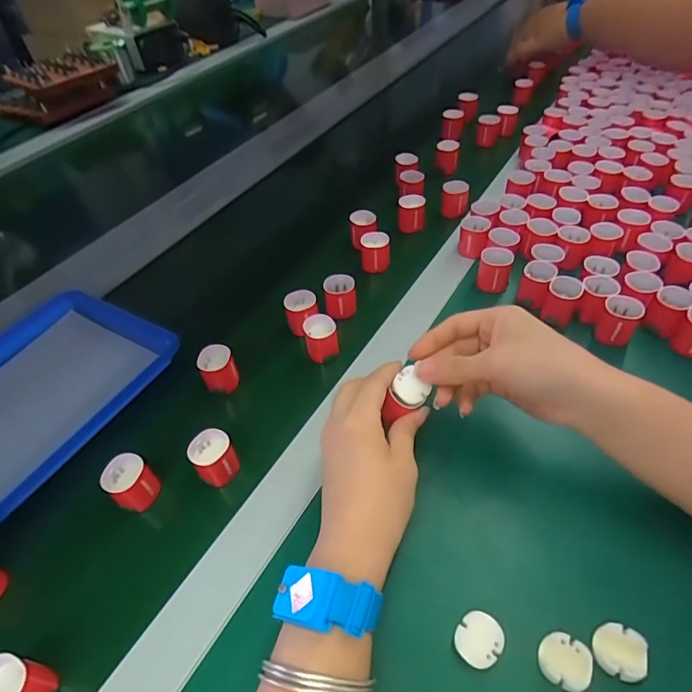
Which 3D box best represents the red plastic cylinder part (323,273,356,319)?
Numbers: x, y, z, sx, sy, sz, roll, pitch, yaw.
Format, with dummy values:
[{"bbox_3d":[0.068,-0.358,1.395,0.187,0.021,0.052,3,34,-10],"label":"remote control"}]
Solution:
[{"bbox_3d":[-0.006,-0.050,0.475,0.030,0.032,0.030,-5,48,0],"label":"red plastic cylinder part"}]

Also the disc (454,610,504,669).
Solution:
[{"bbox_3d":[0.077,0.169,0.275,0.024,0.004,0.028,32,58,26],"label":"disc"}]

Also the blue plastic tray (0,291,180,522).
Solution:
[{"bbox_3d":[-0.291,0.039,0.434,0.186,0.030,0.214,23,54,22],"label":"blue plastic tray"}]

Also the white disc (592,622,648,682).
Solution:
[{"bbox_3d":[0.154,0.171,0.268,0.027,0.005,0.026,-1,50,2],"label":"white disc"}]

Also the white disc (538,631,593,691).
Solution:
[{"bbox_3d":[0.123,0.177,0.267,0.028,0.004,0.025,25,55,22],"label":"white disc"}]

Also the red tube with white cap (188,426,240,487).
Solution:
[{"bbox_3d":[-0.101,0.086,0.364,0.032,0.031,0.032,-23,51,-16],"label":"red tube with white cap"}]

